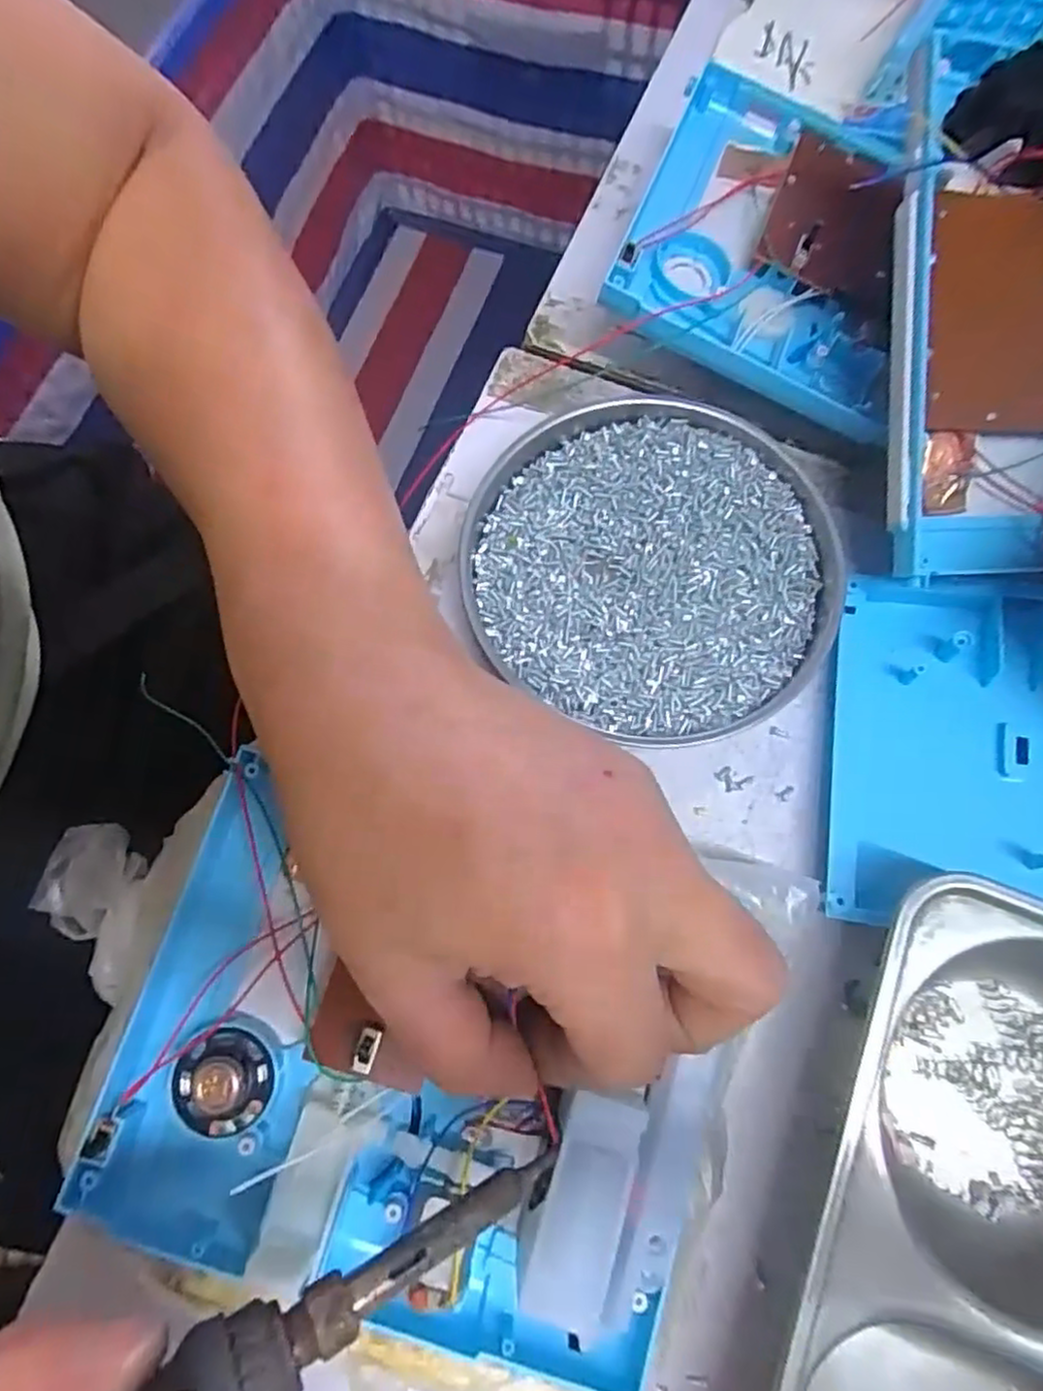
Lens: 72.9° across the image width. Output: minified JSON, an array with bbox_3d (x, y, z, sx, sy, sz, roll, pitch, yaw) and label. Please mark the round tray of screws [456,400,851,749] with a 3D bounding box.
[{"bbox_3d":[0.049,-0.050,0.271,0.135,0.019,0.128,-1,75,2],"label":"round tray of screws"}]

